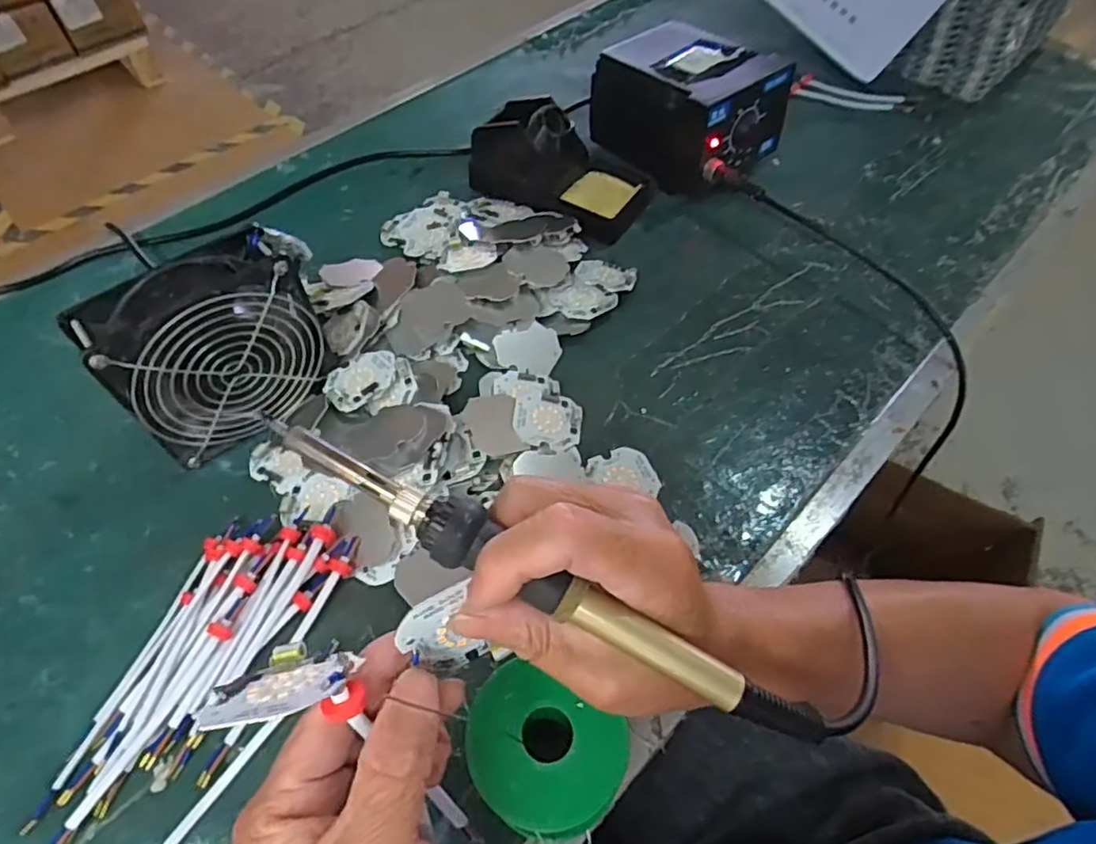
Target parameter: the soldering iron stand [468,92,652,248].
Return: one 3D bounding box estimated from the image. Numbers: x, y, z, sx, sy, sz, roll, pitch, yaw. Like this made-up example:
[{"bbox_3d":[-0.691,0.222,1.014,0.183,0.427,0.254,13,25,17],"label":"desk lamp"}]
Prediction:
[{"bbox_3d":[0.008,-0.227,0.546,0.146,0.071,0.074,28,60,19],"label":"soldering iron stand"}]

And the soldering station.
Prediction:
[{"bbox_3d":[0.129,-0.287,0.574,0.108,0.094,0.149,-34,61,-21],"label":"soldering station"}]

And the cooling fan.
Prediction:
[{"bbox_3d":[-0.203,-0.045,0.393,0.122,0.111,0.047,-36,62,-22],"label":"cooling fan"}]

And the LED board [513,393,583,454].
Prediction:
[{"bbox_3d":[0.000,0.000,0.428,0.047,0.004,0.044,14,54,-8],"label":"LED board"}]

